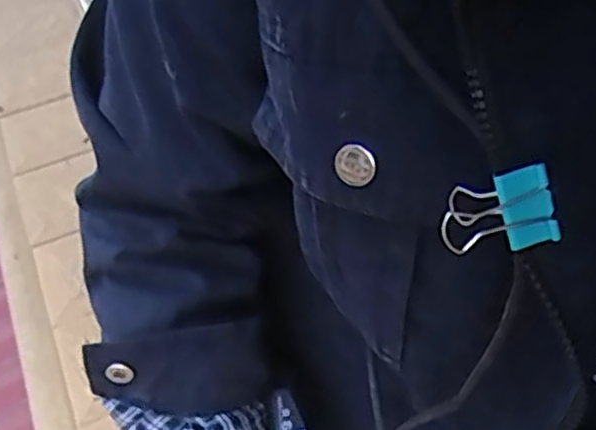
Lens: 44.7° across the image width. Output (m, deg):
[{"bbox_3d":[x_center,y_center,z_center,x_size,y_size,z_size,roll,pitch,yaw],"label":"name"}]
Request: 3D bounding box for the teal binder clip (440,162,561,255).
[{"bbox_3d":[0.066,-0.003,0.241,0.032,0.027,0.022,-12,14,9],"label":"teal binder clip"}]

